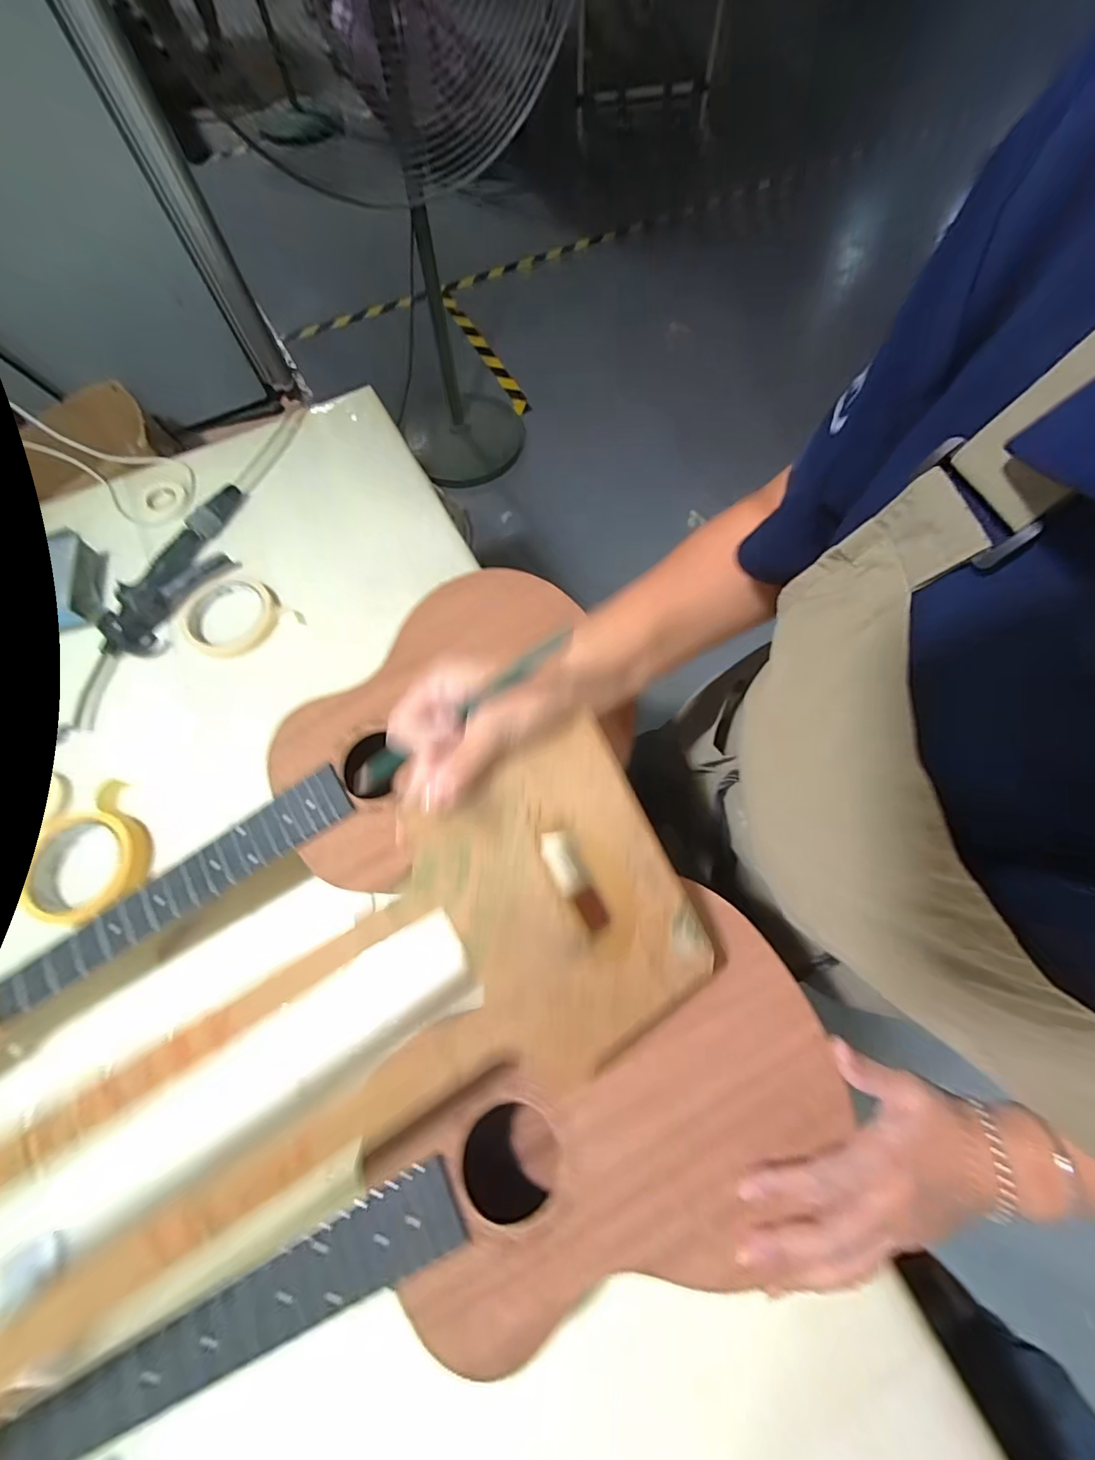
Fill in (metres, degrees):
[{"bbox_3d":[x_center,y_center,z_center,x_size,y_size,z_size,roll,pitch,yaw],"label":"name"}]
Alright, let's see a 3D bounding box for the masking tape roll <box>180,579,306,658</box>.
[{"bbox_3d":[-0.341,-0.127,0.547,0.107,0.020,0.094,-38,73,-12],"label":"masking tape roll"}]

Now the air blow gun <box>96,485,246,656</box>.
[{"bbox_3d":[-0.406,-0.183,0.561,0.082,0.023,0.229,27,72,11],"label":"air blow gun"}]

